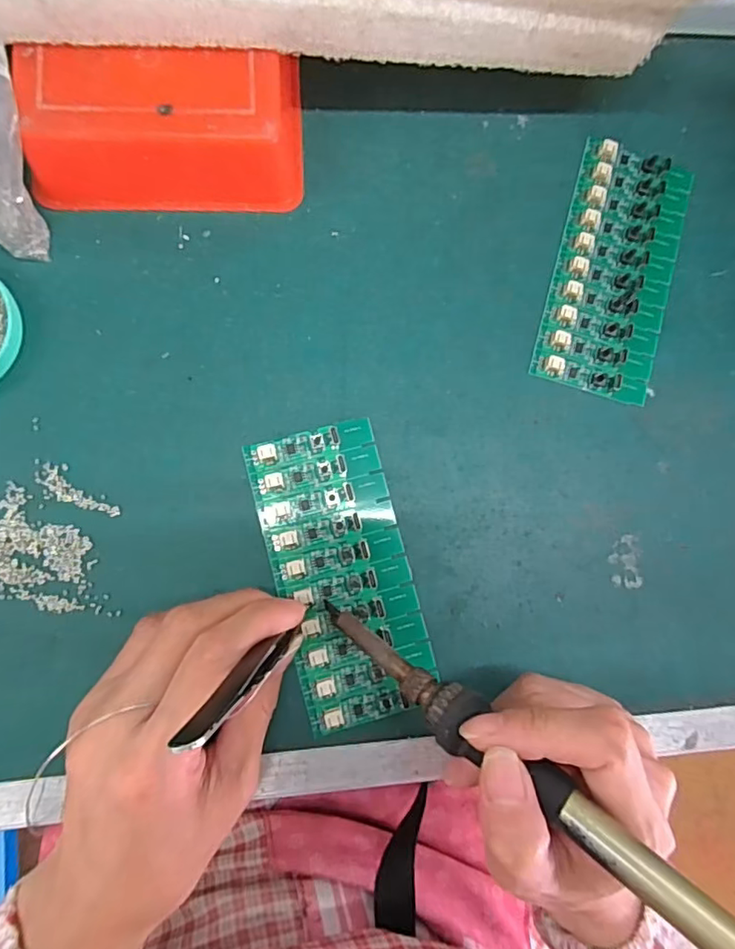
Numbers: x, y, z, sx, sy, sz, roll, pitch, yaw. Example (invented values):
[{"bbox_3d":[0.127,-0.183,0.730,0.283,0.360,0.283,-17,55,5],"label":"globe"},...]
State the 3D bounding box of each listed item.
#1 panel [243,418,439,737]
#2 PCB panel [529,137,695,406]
[{"bbox_3d":[-0.012,0.046,0.260,0.063,0.006,0.137,-13,85,-7],"label":"panel"},{"bbox_3d":[0.133,-0.108,0.291,0.063,0.007,0.135,16,82,-3],"label":"PCB panel"}]

